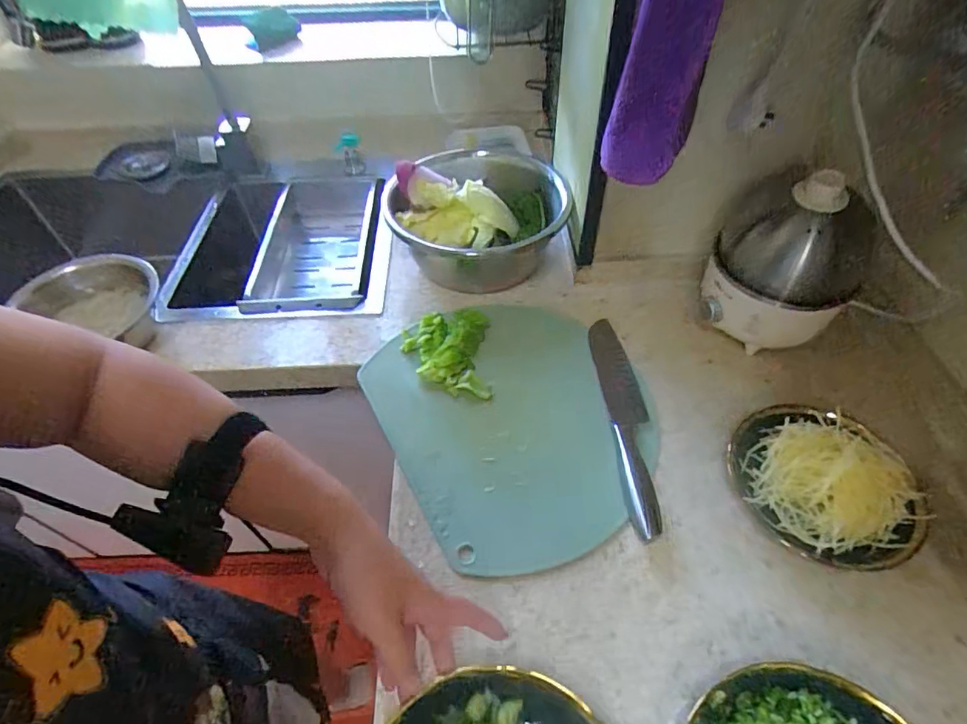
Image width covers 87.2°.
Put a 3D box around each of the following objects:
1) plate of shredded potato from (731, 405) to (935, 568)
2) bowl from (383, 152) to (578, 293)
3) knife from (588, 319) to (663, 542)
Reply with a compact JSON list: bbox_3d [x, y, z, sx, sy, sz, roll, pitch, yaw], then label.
[{"bbox_3d":[0.326,0.112,0.487,0.146,0.059,0.166,-15,51,-10],"label":"plate of shredded potato"},{"bbox_3d":[-0.006,-0.197,0.704,0.242,0.129,0.236,-1,50,2],"label":"bowl"},{"bbox_3d":[0.161,0.054,0.568,0.043,0.020,0.289,-2,50,1],"label":"knife"}]

